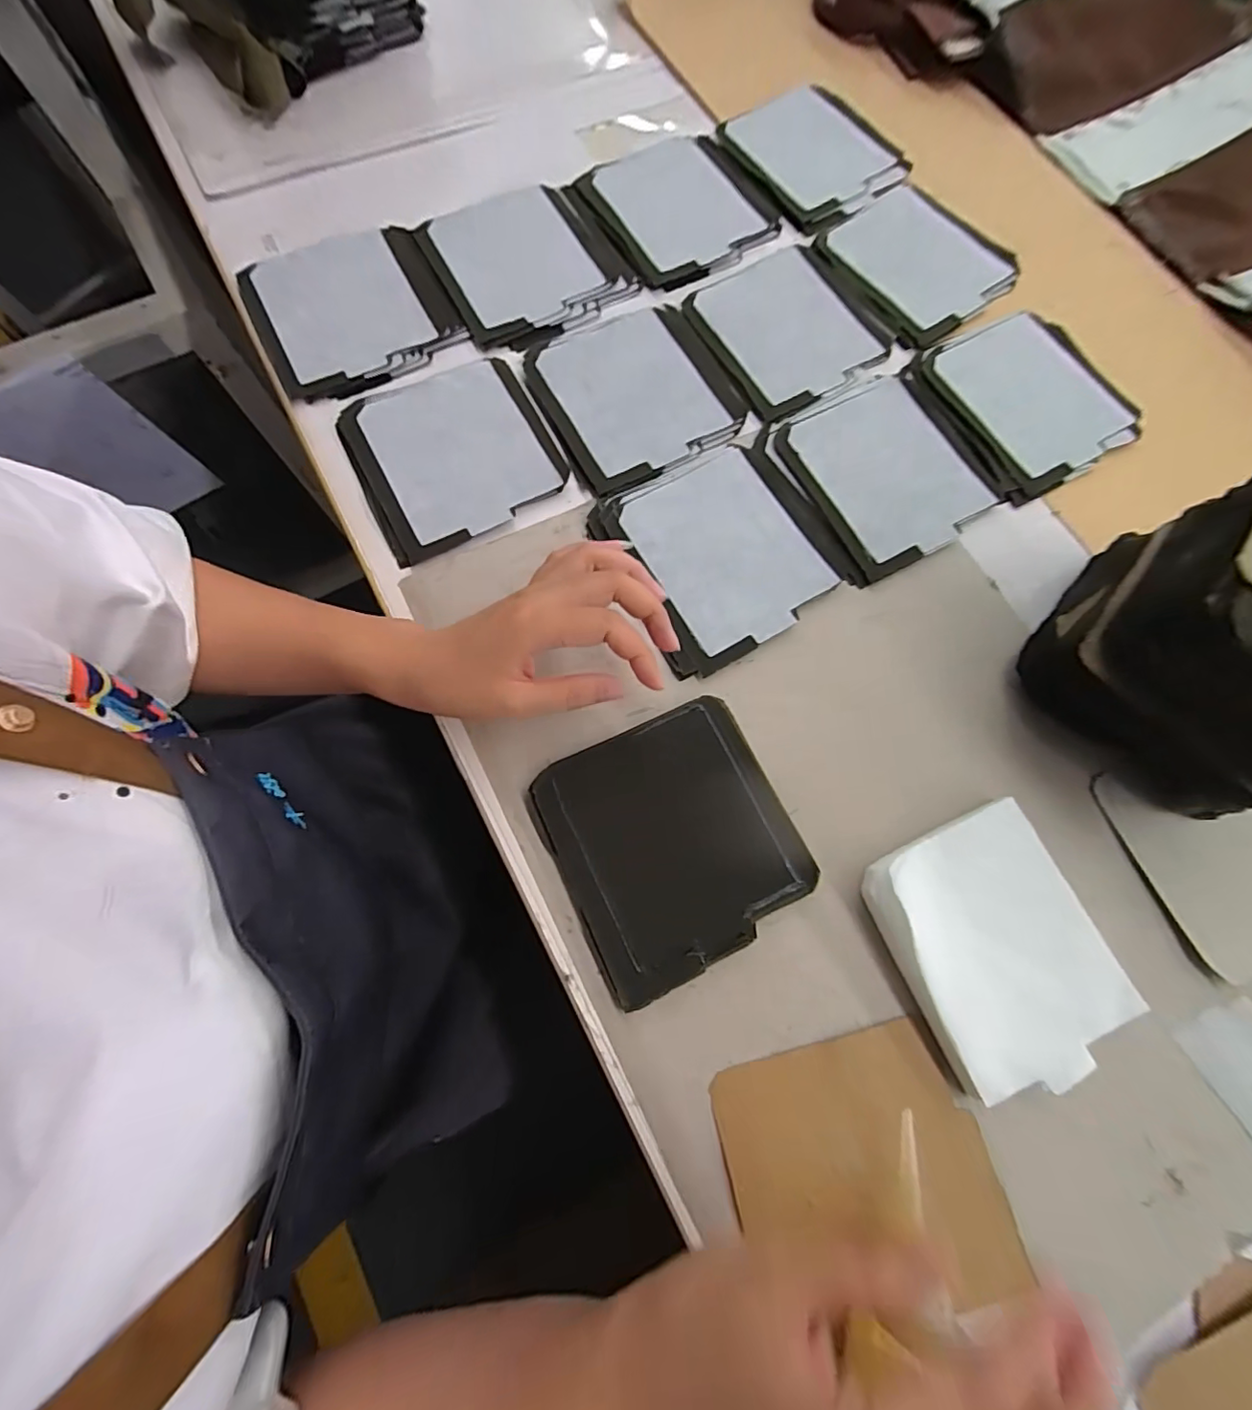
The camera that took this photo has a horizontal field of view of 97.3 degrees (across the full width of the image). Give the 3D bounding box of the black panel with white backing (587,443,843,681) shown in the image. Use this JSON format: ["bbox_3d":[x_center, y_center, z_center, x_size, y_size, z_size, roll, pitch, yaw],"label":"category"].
[{"bbox_3d":[0.065,-0.108,0.378,0.137,0.007,0.144,-28,77,-8],"label":"black panel with white backing"}]

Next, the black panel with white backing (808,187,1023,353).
[{"bbox_3d":[0.241,-0.373,0.461,0.140,0.005,0.139,-37,78,-10],"label":"black panel with white backing"}]

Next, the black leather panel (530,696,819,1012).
[{"bbox_3d":[0.029,0.078,0.324,0.130,0.012,0.136,-25,77,-8],"label":"black leather panel"}]

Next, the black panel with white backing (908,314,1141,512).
[{"bbox_3d":[0.310,-0.239,0.425,0.132,0.006,0.144,-28,77,-8],"label":"black panel with white backing"}]

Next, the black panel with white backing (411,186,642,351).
[{"bbox_3d":[-0.082,-0.360,0.448,0.137,0.014,0.142,-29,80,-7],"label":"black panel with white backing"}]

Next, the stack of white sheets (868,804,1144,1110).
[{"bbox_3d":[0.206,0.133,0.308,0.107,0.018,0.130,-23,76,-7],"label":"stack of white sheets"}]

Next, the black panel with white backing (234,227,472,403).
[{"bbox_3d":[-0.211,-0.306,0.425,0.137,0.008,0.142,-27,77,-8],"label":"black panel with white backing"}]

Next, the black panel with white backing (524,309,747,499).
[{"bbox_3d":[0.008,-0.238,0.418,0.135,0.004,0.145,-24,76,-7],"label":"black panel with white backing"}]

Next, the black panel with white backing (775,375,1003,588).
[{"bbox_3d":[0.185,-0.171,0.403,0.132,0.006,0.139,-28,77,-8],"label":"black panel with white backing"}]

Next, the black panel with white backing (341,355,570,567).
[{"bbox_3d":[-0.124,-0.183,0.395,0.132,0.008,0.138,-26,77,-8],"label":"black panel with white backing"}]

